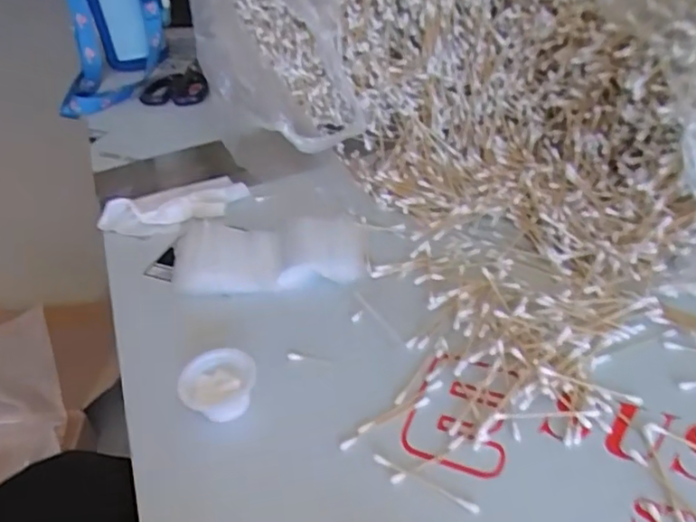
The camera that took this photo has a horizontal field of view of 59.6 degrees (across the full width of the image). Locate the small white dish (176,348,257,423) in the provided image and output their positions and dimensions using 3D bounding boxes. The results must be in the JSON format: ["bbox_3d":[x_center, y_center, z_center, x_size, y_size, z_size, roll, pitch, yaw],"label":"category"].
[{"bbox_3d":[-0.094,0.091,0.446,0.048,0.029,0.047,-3,43,3],"label":"small white dish"}]

